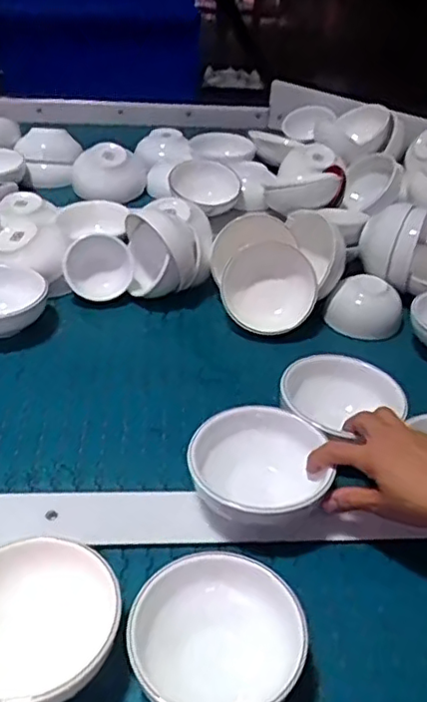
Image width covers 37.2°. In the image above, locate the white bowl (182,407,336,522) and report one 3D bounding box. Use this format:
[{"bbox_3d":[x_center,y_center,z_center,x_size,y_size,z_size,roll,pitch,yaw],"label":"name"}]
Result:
[{"bbox_3d":[0.038,0.102,0.542,0.112,0.050,0.110,0,43,0],"label":"white bowl"}]

